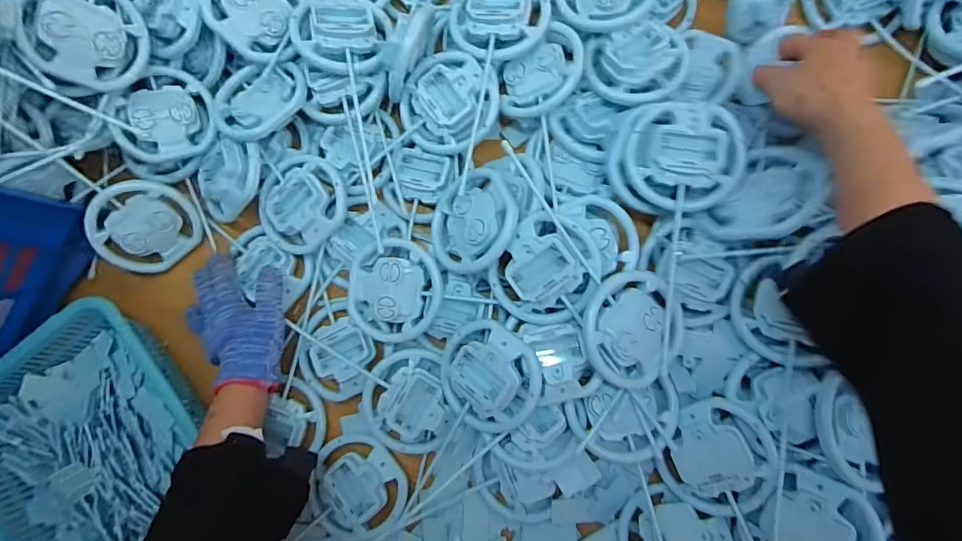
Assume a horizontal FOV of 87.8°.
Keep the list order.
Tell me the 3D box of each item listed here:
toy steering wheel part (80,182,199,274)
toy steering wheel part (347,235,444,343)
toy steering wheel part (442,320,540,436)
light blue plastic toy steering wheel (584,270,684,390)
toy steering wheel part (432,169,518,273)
[{"bbox_3d":[-0.359,-0.044,0.536,0.099,0.016,0.102,-13,122,-22],"label":"toy steering wheel part"},{"bbox_3d":[-0.087,0.021,0.510,0.095,0.031,0.100,0,84,5],"label":"toy steering wheel part"},{"bbox_3d":[0.007,0.100,0.470,0.093,0.044,0.102,0,84,5],"label":"toy steering wheel part"},{"bbox_3d":[0.136,0.052,0.454,0.096,0.017,0.096,1,85,-16],"label":"light blue plastic toy steering wheel"},{"bbox_3d":[-0.008,-0.048,0.484,0.098,0.016,0.095,-7,78,40],"label":"toy steering wheel part"}]

